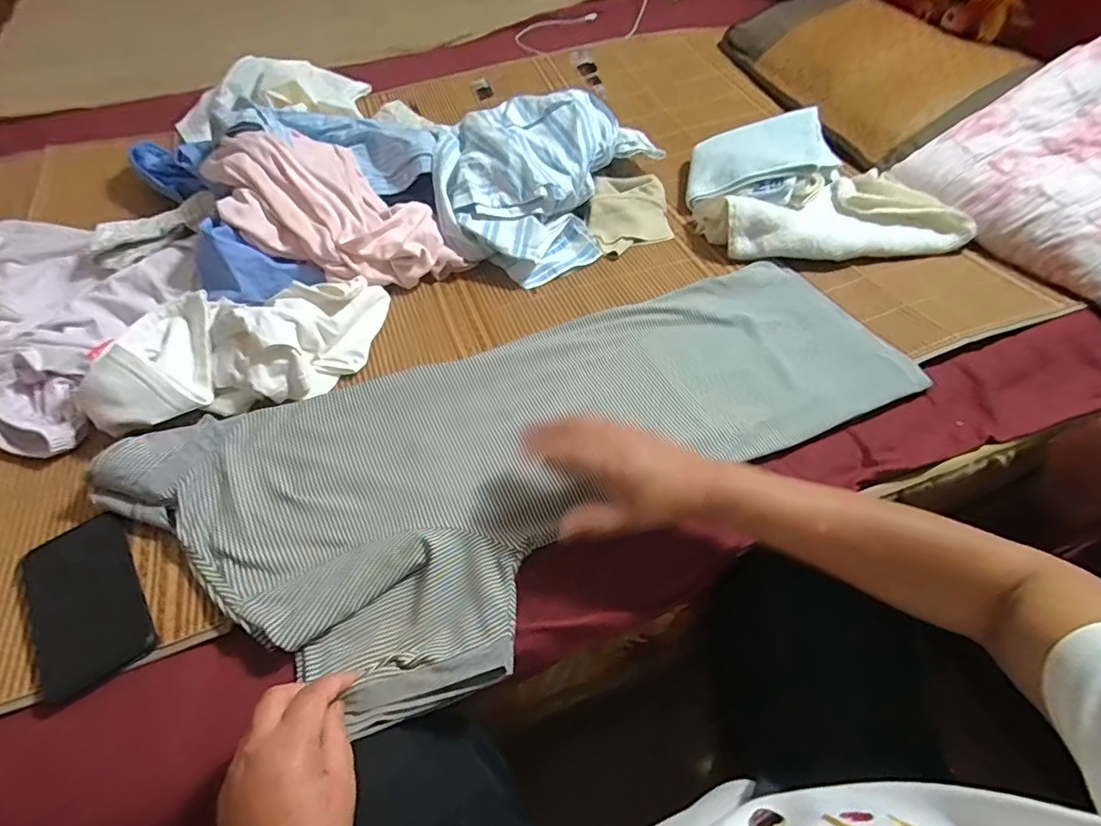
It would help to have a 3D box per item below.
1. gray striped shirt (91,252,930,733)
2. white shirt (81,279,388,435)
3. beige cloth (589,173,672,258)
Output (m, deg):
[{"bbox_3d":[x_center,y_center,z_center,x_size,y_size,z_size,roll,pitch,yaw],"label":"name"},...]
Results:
[{"bbox_3d":[0.005,0.025,0.546,0.791,0.038,0.336,-22,54,-16],"label":"gray striped shirt"},{"bbox_3d":[-0.344,-0.082,0.607,0.312,0.072,0.159,-18,55,-10],"label":"white shirt"},{"bbox_3d":[0.119,-0.296,0.799,0.128,0.020,0.138,-9,67,-10],"label":"beige cloth"}]

